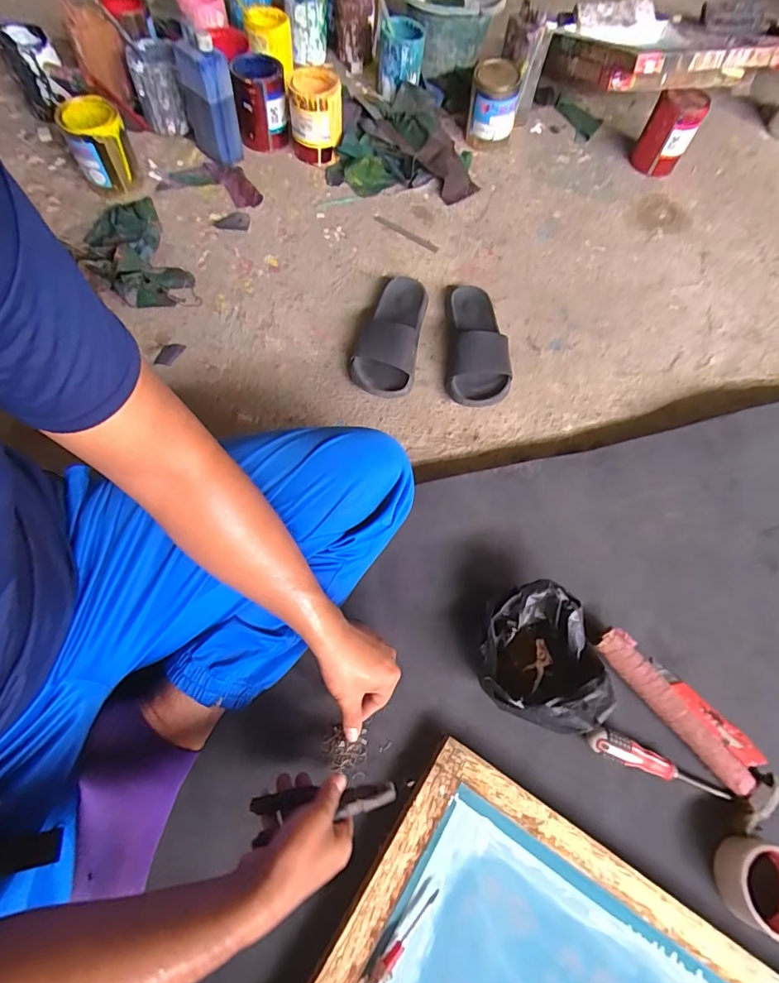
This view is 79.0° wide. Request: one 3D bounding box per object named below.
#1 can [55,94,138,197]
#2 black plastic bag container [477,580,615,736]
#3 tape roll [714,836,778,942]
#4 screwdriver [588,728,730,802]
[{"bbox_3d":[-0.551,-0.657,0.903,0.106,0.133,0.100,0,66,-1],"label":"can"},{"bbox_3d":[0.197,0.208,0.597,0.148,0.119,0.158,1,66,-3],"label":"black plastic bag container"},{"bbox_3d":[0.430,0.451,0.539,0.090,0.039,0.089,15,66,5],"label":"tape roll"},{"bbox_3d":[0.337,0.340,0.589,0.181,0.026,0.031,20,66,5],"label":"screwdriver"}]

